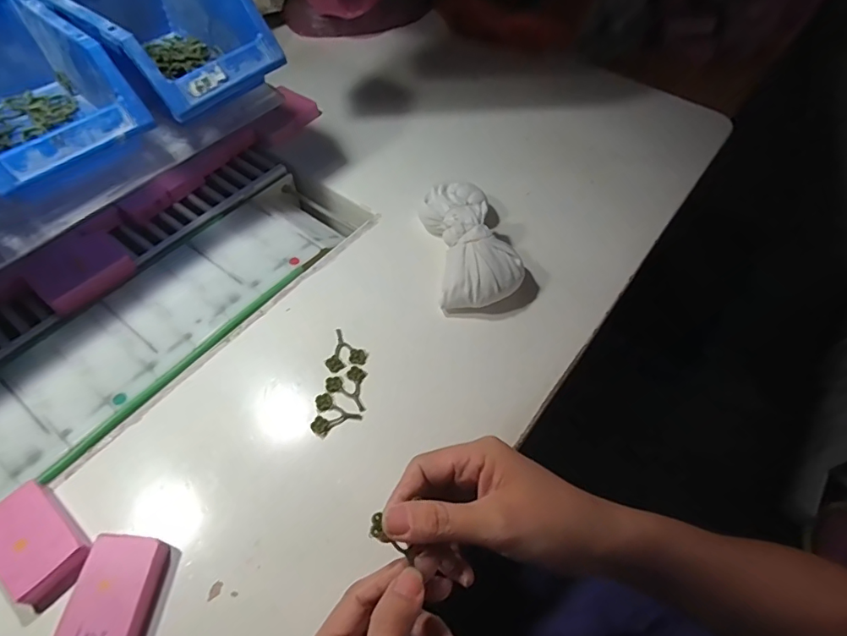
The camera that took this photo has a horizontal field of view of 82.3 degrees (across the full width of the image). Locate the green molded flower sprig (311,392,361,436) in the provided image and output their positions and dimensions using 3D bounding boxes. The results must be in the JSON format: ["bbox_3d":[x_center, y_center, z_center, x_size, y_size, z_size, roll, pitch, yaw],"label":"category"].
[{"bbox_3d":[-0.076,0.082,0.393,0.038,0.005,0.031,30,60,17],"label":"green molded flower sprig"}]

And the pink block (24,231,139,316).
[{"bbox_3d":[-0.319,-0.045,0.453,0.064,0.015,0.077,37,62,21],"label":"pink block"}]

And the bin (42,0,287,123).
[{"bbox_3d":[-0.240,-0.255,0.445,0.183,0.080,0.124,31,60,18],"label":"bin"}]

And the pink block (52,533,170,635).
[{"bbox_3d":[-0.200,0.182,0.312,0.046,0.024,0.074,6,56,2],"label":"pink block"}]

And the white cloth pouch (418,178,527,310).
[{"bbox_3d":[0.046,-0.078,0.481,0.079,0.049,0.151,-8,56,-7],"label":"white cloth pouch"}]

